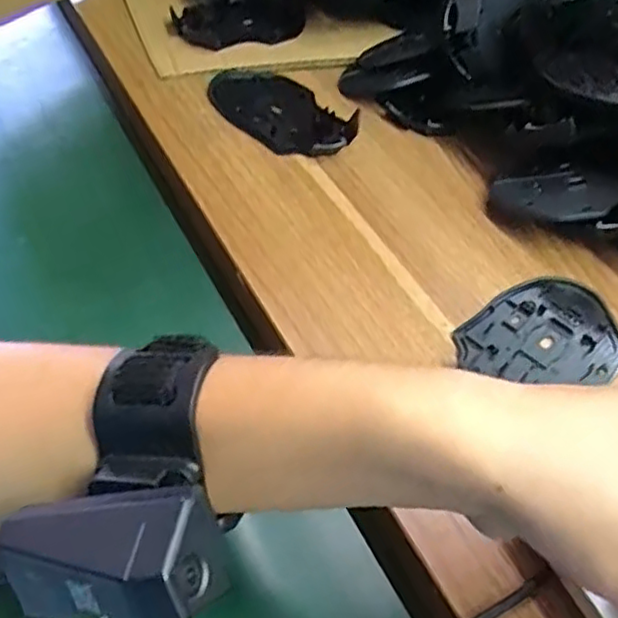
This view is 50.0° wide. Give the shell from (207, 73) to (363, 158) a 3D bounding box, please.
[{"bbox_3d":[-0.023,-0.144,0.486,0.117,0.019,0.069,31,51,19],"label":"shell"}]

